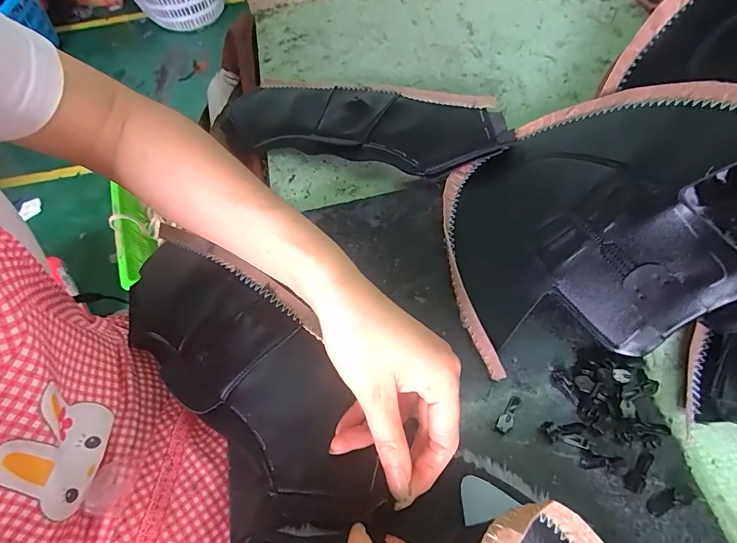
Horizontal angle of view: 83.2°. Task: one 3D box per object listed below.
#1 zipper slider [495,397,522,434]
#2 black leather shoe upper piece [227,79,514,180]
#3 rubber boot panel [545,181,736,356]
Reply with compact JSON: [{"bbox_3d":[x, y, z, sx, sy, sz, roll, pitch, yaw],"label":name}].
[{"bbox_3d":[0.098,0.100,0.289,0.010,0.004,0.029,29,66,20],"label":"zipper slider"},{"bbox_3d":[-0.018,-0.163,0.448,0.322,0.015,0.108,13,66,21],"label":"black leather shoe upper piece"},{"bbox_3d":[0.175,-0.002,0.277,0.013,0.092,0.091,0,48,-48],"label":"rubber boot panel"}]

